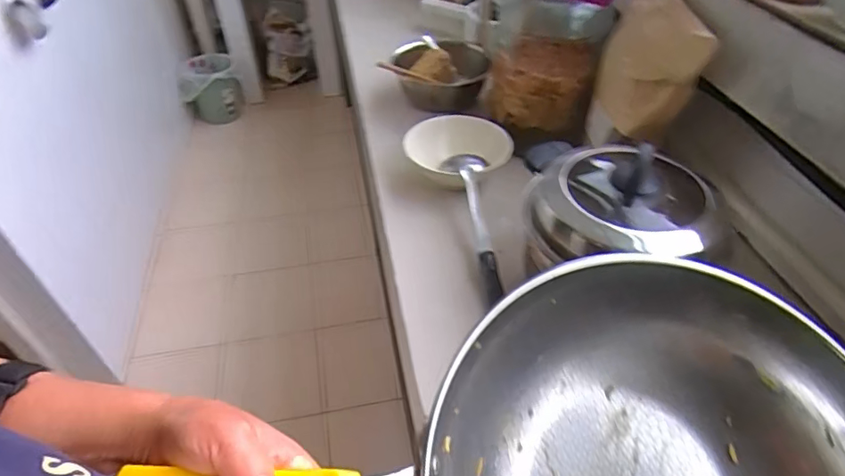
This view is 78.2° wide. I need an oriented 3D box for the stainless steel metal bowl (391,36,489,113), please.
[{"bbox_3d":[0.036,-0.371,1.180,0.217,0.089,0.202,-1,44,1],"label":"stainless steel metal bowl"}]

